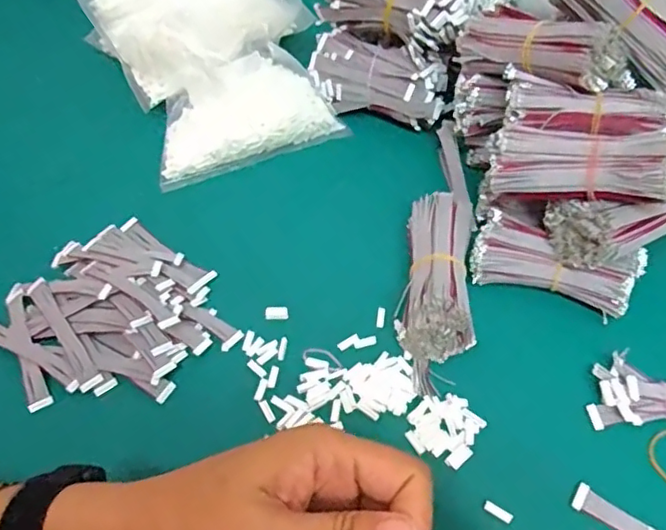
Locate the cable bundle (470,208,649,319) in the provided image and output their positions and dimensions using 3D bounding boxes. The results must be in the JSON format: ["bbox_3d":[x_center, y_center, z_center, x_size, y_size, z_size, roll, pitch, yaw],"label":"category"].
[{"bbox_3d":[0.135,0.000,0.356,0.095,0.018,0.043,18,99,16],"label":"cable bundle"}]

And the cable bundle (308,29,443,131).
[{"bbox_3d":[0.039,-0.152,0.472,0.112,0.046,0.050,18,56,18],"label":"cable bundle"}]

